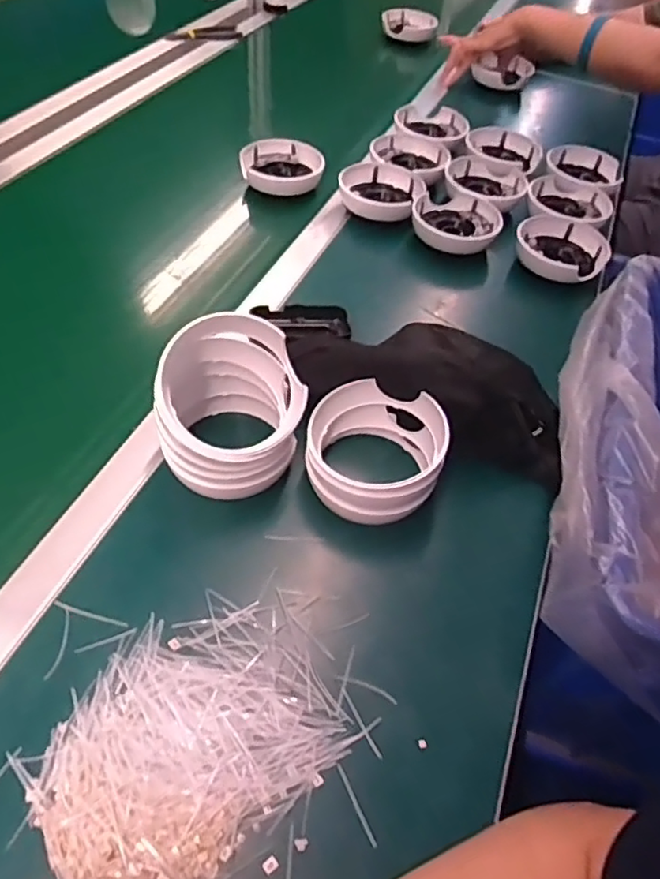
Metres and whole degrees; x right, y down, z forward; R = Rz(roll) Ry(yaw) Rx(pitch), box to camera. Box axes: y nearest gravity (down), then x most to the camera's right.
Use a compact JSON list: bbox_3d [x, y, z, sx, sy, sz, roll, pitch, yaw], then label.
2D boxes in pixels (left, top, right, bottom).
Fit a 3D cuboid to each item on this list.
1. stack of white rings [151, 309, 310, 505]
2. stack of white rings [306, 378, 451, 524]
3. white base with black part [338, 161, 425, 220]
[{"bbox_3d":[-0.081,-0.023,0.519,0.114,0.125,0.110,6,49,-4],"label":"stack of white rings"},{"bbox_3d":[0.039,0.012,0.540,0.119,0.066,0.113,14,48,3],"label":"stack of white rings"},{"bbox_3d":[0.070,-0.338,0.840,0.111,0.035,0.117,5,50,-2],"label":"white base with black part"}]

